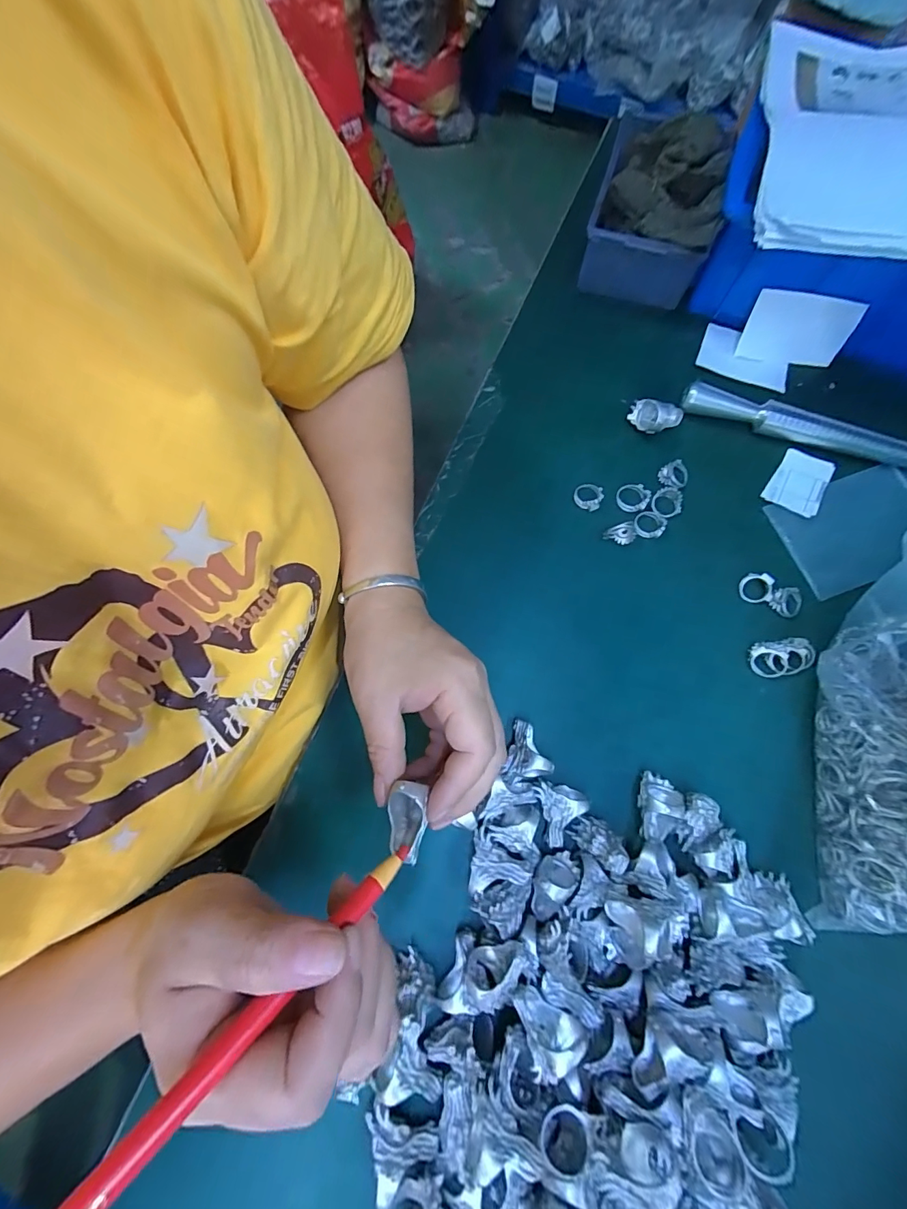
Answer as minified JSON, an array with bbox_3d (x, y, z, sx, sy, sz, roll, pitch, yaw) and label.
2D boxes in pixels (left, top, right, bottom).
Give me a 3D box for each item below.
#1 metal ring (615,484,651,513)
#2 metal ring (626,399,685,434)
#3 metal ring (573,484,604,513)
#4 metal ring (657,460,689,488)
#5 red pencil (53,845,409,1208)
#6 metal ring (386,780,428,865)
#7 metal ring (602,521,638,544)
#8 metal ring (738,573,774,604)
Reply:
[{"bbox_3d":[0.137,-0.082,0.330,0.022,0.006,0.023,0,75,1],"label":"metal ring"},{"bbox_3d":[0.159,-0.145,0.342,0.041,0.022,0.021,10,75,4],"label":"metal ring"},{"bbox_3d":[0.104,-0.084,0.333,0.021,0.008,0.020,0,75,1],"label":"metal ring"},{"bbox_3d":[0.171,-0.100,0.334,0.021,0.005,0.022,0,75,1],"label":"metal ring"},{"bbox_3d":[-0.073,0.138,0.130,0.009,0.007,0.167,48,45,11],"label":"red pencil"},{"bbox_3d":[-0.024,0.107,0.215,0.020,0.020,0.036,12,77,4],"label":"metal ring"},{"bbox_3d":[0.124,-0.052,0.323,0.021,0.012,0.015,-22,76,-5],"label":"metal ring"},{"bbox_3d":[0.217,-0.012,0.309,0.020,0.010,0.021,0,75,1],"label":"metal ring"}]

